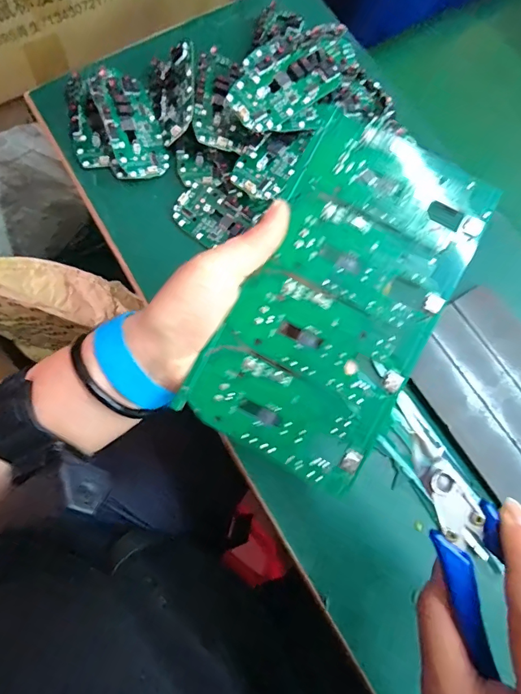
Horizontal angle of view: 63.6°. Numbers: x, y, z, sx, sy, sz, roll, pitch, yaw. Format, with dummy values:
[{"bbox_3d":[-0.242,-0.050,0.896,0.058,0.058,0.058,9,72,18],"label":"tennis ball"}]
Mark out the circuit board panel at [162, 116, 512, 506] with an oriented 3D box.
[{"bbox_3d":[0.044,-0.025,0.234,0.103,0.004,0.188,28,90,2],"label":"circuit board panel"}]

